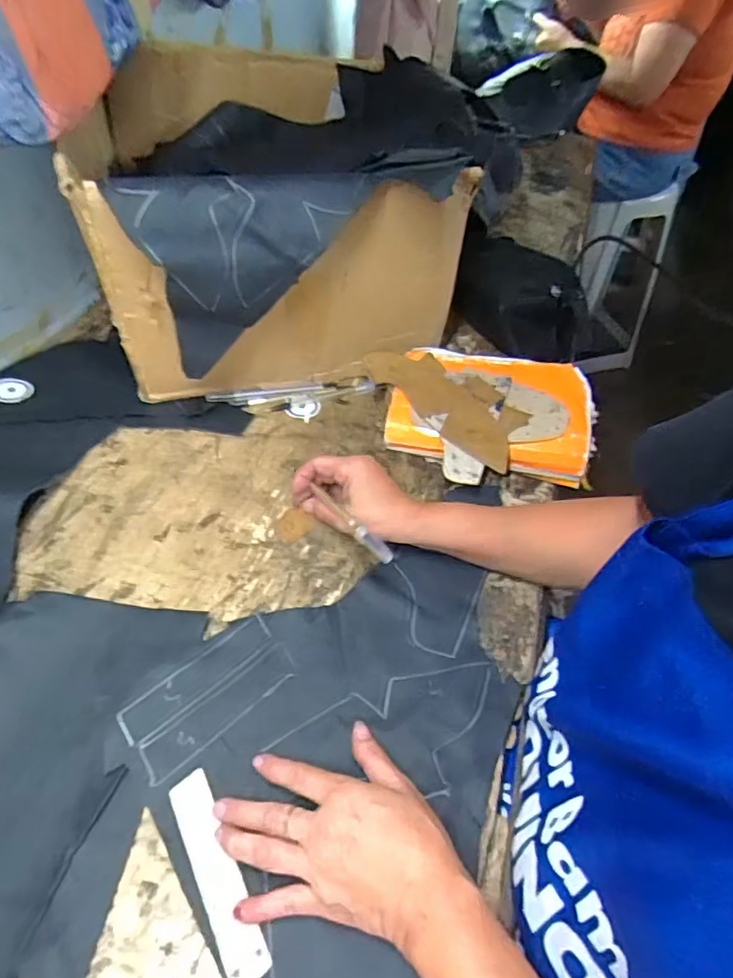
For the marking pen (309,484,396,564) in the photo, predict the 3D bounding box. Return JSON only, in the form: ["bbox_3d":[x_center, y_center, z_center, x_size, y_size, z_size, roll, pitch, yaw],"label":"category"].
[{"bbox_3d":[-0.012,0.029,0.464,0.011,0.012,0.107,-24,41,-24],"label":"marking pen"}]

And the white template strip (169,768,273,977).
[{"bbox_3d":[-0.093,0.235,0.342,0.026,0.004,0.117,-28,56,-12],"label":"white template strip"}]

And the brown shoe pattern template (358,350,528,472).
[{"bbox_3d":[0.086,-0.099,0.579,0.079,0.007,0.193,-37,63,-17],"label":"brown shoe pattern template"}]

